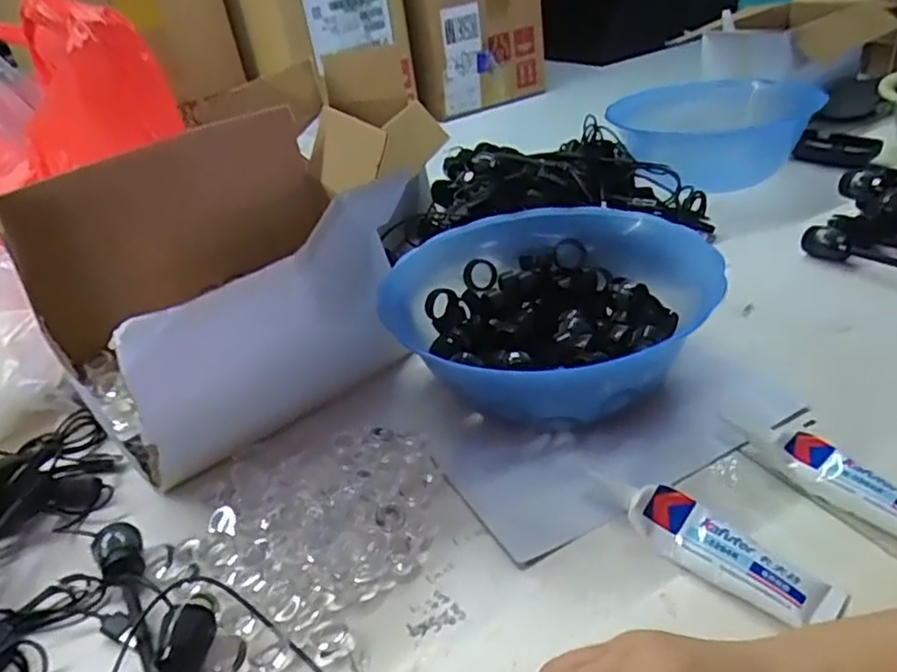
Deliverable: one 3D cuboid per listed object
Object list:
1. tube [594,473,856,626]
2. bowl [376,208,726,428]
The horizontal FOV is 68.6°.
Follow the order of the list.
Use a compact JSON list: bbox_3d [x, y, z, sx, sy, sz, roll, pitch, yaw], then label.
[{"bbox_3d":[0.139,0.112,0.363,0.137,0.021,0.033,26,46,38],"label":"tube"},{"bbox_3d":[0.090,-0.020,0.512,0.220,0.085,0.239,-5,35,3],"label":"bowl"}]

